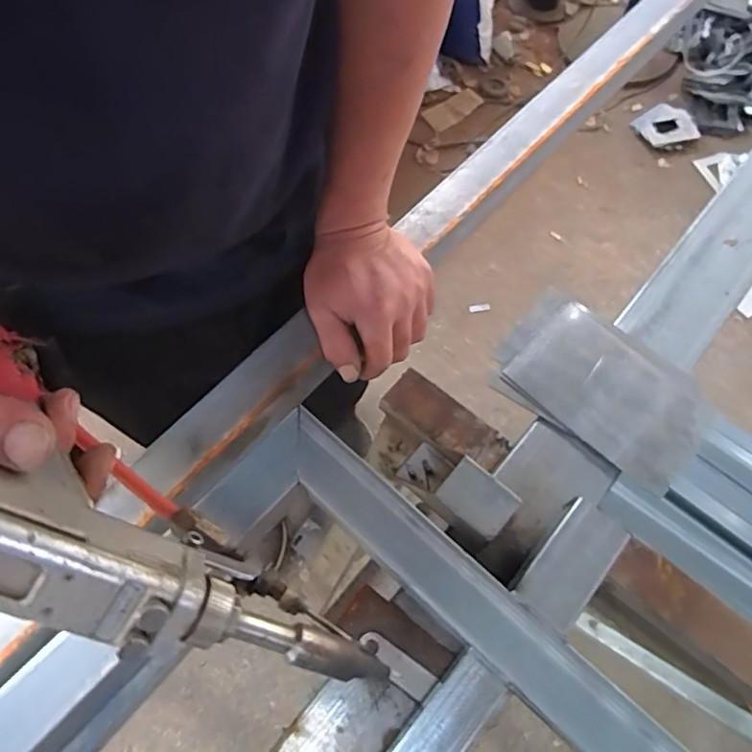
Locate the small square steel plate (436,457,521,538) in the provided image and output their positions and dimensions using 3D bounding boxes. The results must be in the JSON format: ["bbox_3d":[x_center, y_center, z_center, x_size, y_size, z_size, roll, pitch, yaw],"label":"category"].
[{"bbox_3d":[0.073,0.088,0.402,0.051,0.006,0.037,39,70,16],"label":"small square steel plate"}]

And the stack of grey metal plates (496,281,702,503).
[{"bbox_3d":[0.195,0.003,0.477,0.173,0.026,0.115,36,69,15],"label":"stack of grey metal plates"}]

